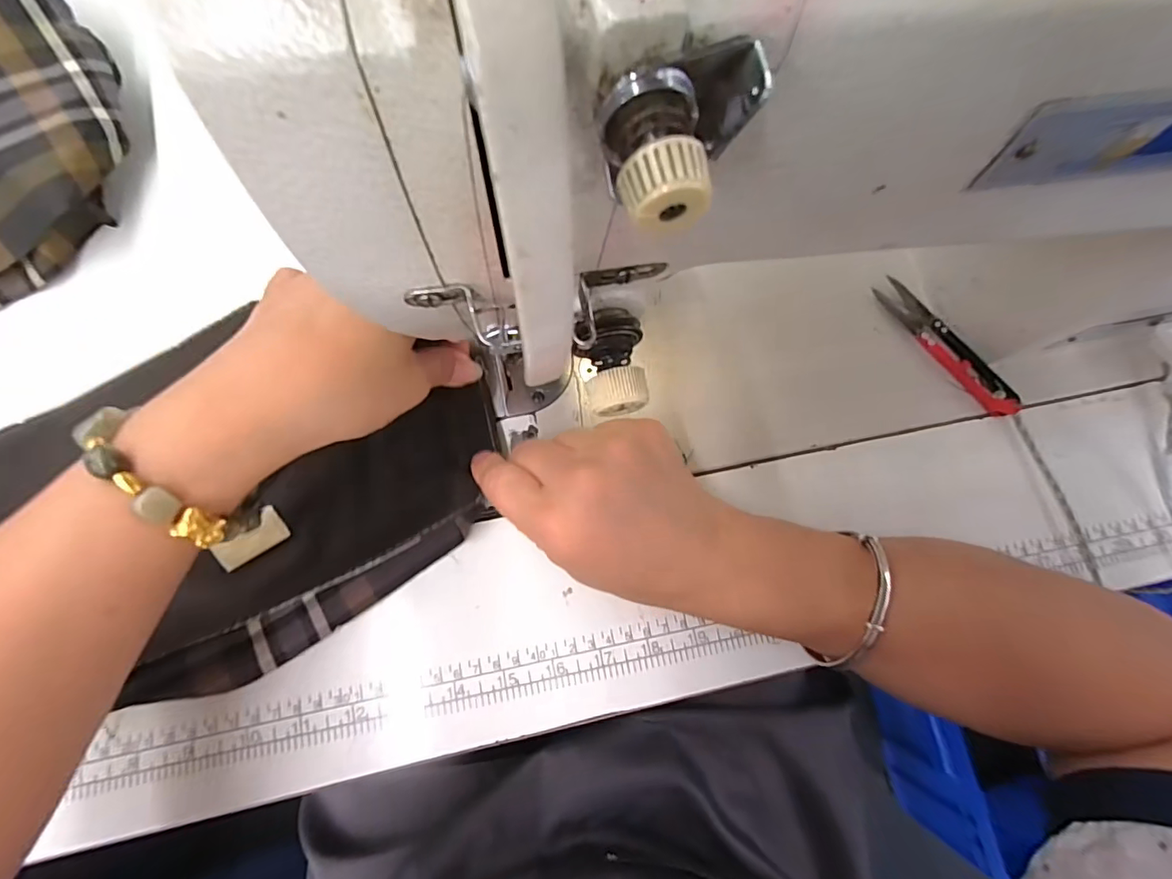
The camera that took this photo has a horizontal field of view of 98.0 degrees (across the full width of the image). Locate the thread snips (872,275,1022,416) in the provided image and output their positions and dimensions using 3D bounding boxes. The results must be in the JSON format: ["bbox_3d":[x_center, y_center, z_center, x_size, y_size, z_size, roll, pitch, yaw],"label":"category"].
[{"bbox_3d":[0.219,-0.056,0.310,0.021,0.013,0.103,-41,83,-11],"label":"thread snips"}]

